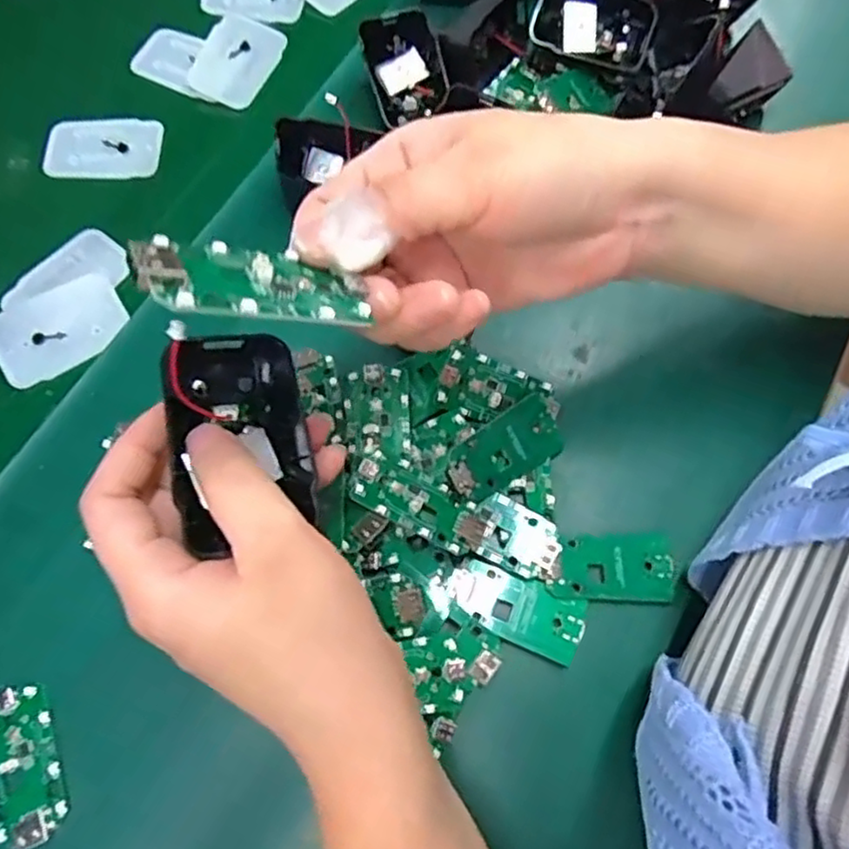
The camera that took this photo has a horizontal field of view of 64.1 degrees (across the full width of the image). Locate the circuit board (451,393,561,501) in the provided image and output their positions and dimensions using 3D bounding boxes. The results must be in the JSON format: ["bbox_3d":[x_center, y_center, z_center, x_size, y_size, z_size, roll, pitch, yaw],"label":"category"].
[{"bbox_3d":[0.042,0.012,0.334,0.067,0.007,0.032,-34,94,-21],"label":"circuit board"}]

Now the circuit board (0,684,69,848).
[{"bbox_3d":[-0.173,0.146,0.291,0.031,0.004,0.063,-22,72,-13],"label":"circuit board"}]

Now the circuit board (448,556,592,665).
[{"bbox_3d":[0.042,0.085,0.313,0.062,0.004,0.028,21,71,8],"label":"circuit board"}]

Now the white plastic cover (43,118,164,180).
[{"bbox_3d":[-0.197,-0.169,0.415,0.067,0.006,0.042,-1,70,0],"label":"white plastic cover"}]

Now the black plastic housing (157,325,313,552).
[{"bbox_3d":[-0.062,0.002,0.227,0.047,0.010,0.077,1,64,-40],"label":"black plastic housing"}]

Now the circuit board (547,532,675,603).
[{"bbox_3d":[0.089,0.067,0.321,0.057,0.005,0.031,2,70,1],"label":"circuit board"}]

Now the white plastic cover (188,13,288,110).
[{"bbox_3d":[-0.123,-0.237,0.443,0.047,0.009,0.072,17,71,6],"label":"white plastic cover"}]

